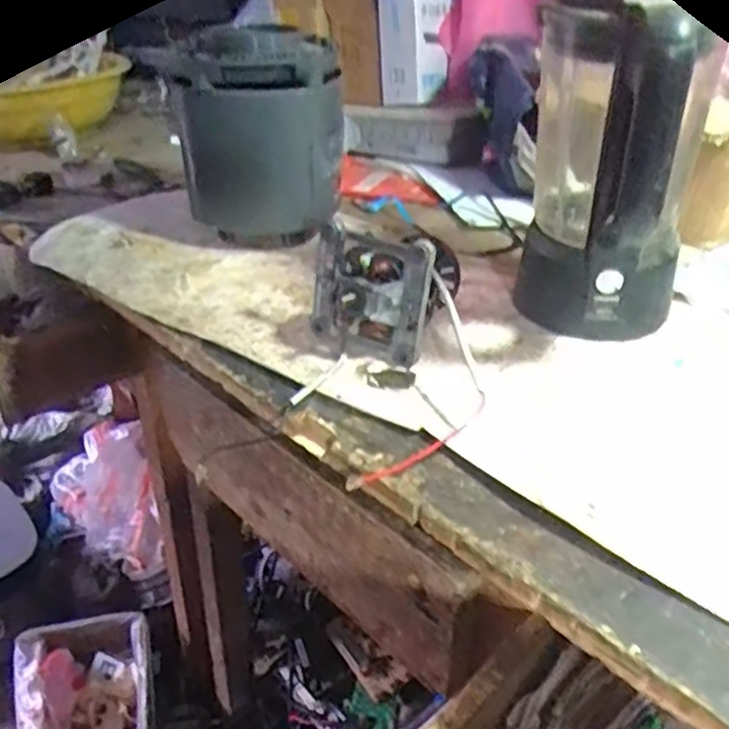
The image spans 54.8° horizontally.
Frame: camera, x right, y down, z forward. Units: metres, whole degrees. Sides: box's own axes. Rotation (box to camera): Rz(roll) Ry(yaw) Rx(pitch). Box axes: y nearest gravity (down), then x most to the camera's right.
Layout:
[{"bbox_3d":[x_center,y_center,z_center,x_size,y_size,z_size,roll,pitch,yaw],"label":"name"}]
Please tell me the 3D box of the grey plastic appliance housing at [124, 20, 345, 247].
[{"bbox_3d":[-0.108,-0.231,0.735,0.140,0.201,0.129,15,35,18],"label":"grey plastic appliance housing"}]

